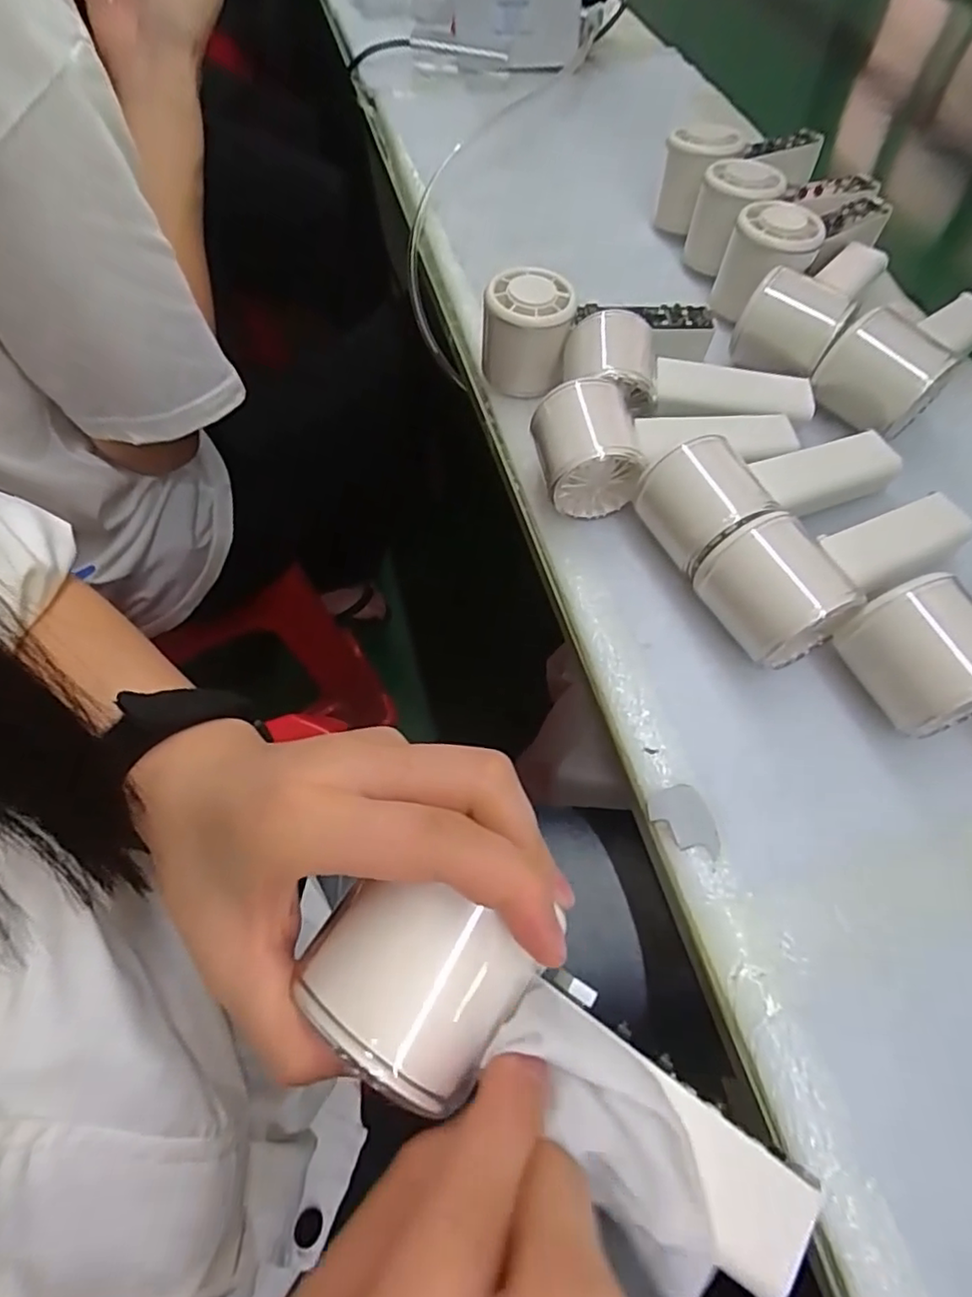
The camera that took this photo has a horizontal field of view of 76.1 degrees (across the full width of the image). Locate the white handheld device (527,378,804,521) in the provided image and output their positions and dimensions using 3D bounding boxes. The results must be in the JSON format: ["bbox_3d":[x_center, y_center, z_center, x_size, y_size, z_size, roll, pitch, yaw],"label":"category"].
[{"bbox_3d":[0.104,-0.121,0.360,0.152,0.055,0.062,-15,62,-5],"label":"white handheld device"}]

